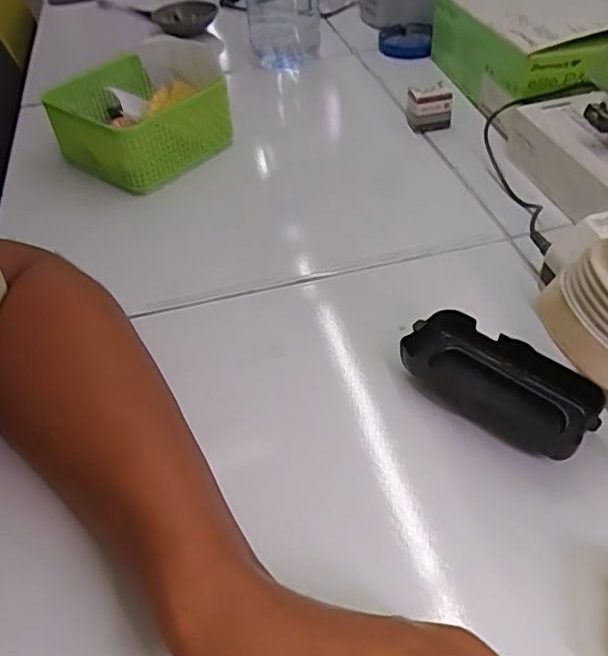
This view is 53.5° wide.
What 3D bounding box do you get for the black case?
[{"bbox_3d":[0.112,0.033,0.351,0.109,0.029,0.052,33,56,30],"label":"black case"}]

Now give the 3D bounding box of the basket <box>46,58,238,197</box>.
[{"bbox_3d":[-0.163,-0.201,0.578,0.161,0.057,0.123,31,55,29],"label":"basket"}]

